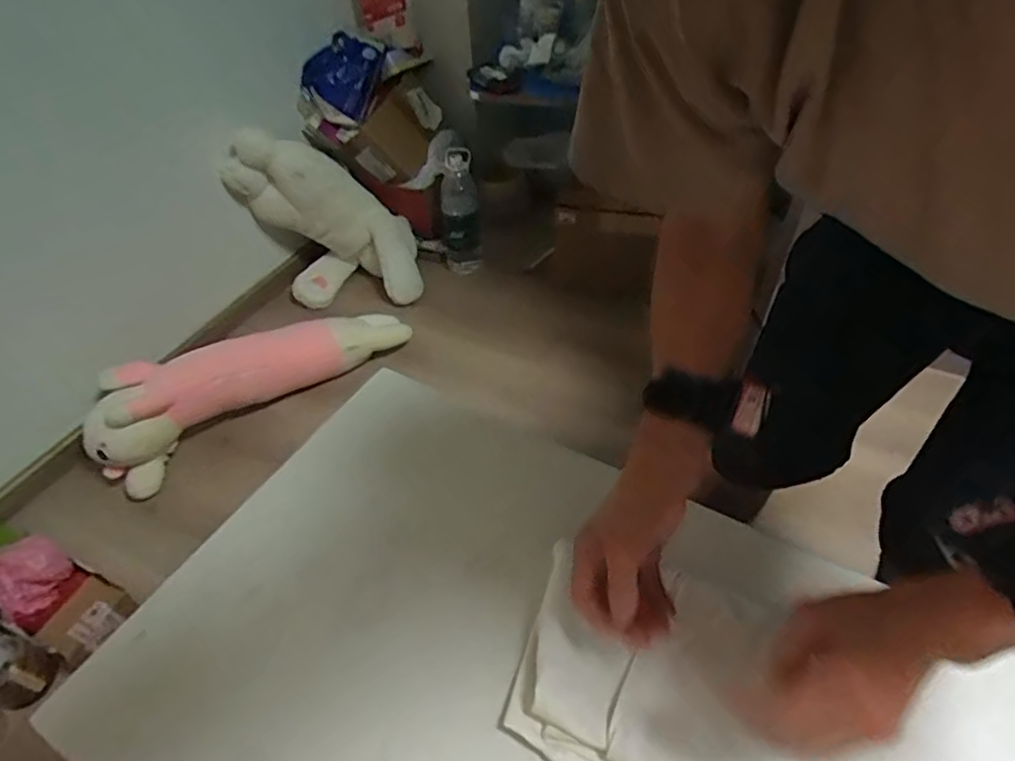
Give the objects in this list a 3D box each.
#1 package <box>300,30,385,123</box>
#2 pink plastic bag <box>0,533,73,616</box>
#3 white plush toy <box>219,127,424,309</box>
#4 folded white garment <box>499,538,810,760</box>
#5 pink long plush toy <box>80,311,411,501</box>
[{"bbox_3d":[-0.440,-0.817,1.577,0.178,0.049,0.194,24,89,3],"label":"package"},{"bbox_3d":[-0.752,0.308,0.921,0.093,0.120,0.122,23,52,23],"label":"pink plastic bag"},{"bbox_3d":[-0.451,-0.412,1.540,0.378,0.436,0.206,-8,47,-4],"label":"white plush toy"},{"bbox_3d":[0.135,0.249,0.492,0.249,0.050,0.161,12,46,16],"label":"folded white garment"},{"bbox_3d":[-0.542,-0.030,1.305,0.674,0.215,0.144,-35,54,-26],"label":"pink long plush toy"}]

